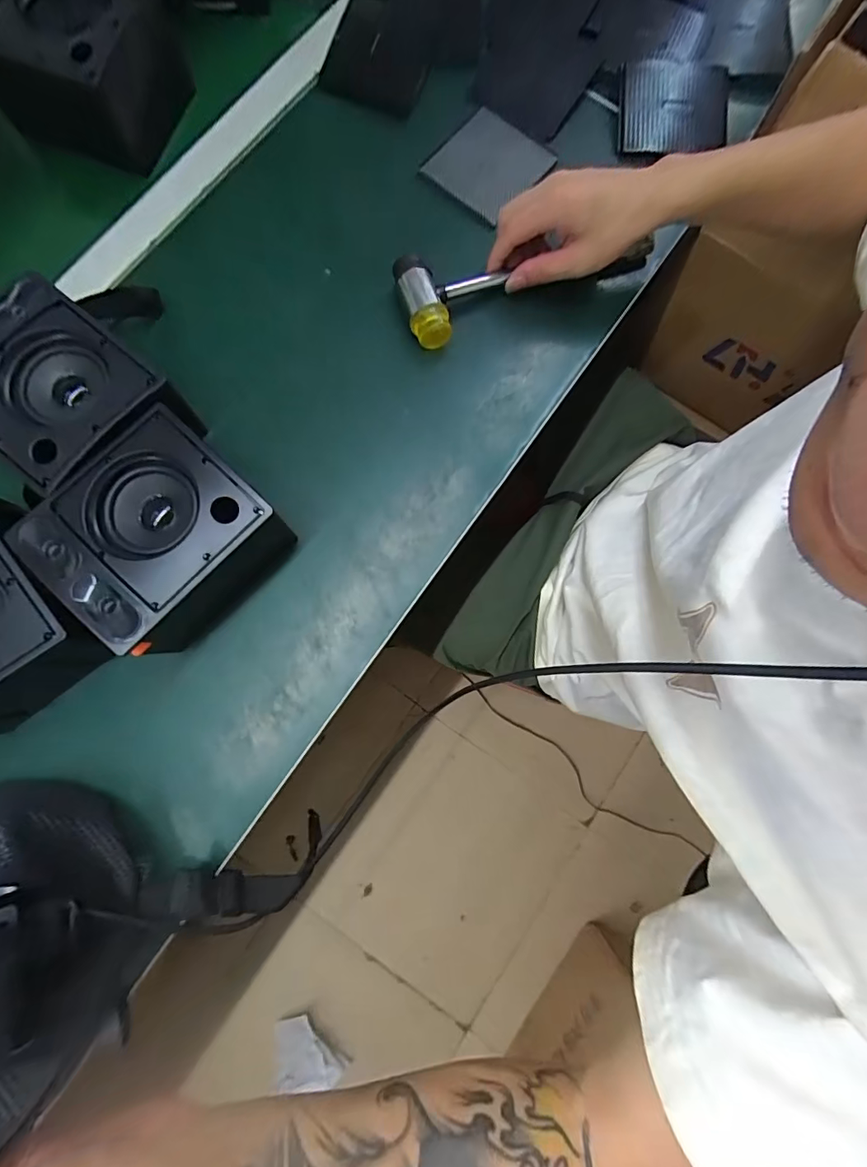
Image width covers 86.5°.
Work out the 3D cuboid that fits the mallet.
[{"bbox_3d":[0.095,-0.286,0.437,0.255,0.034,0.073,-16,79,-12],"label":"mallet"}]

